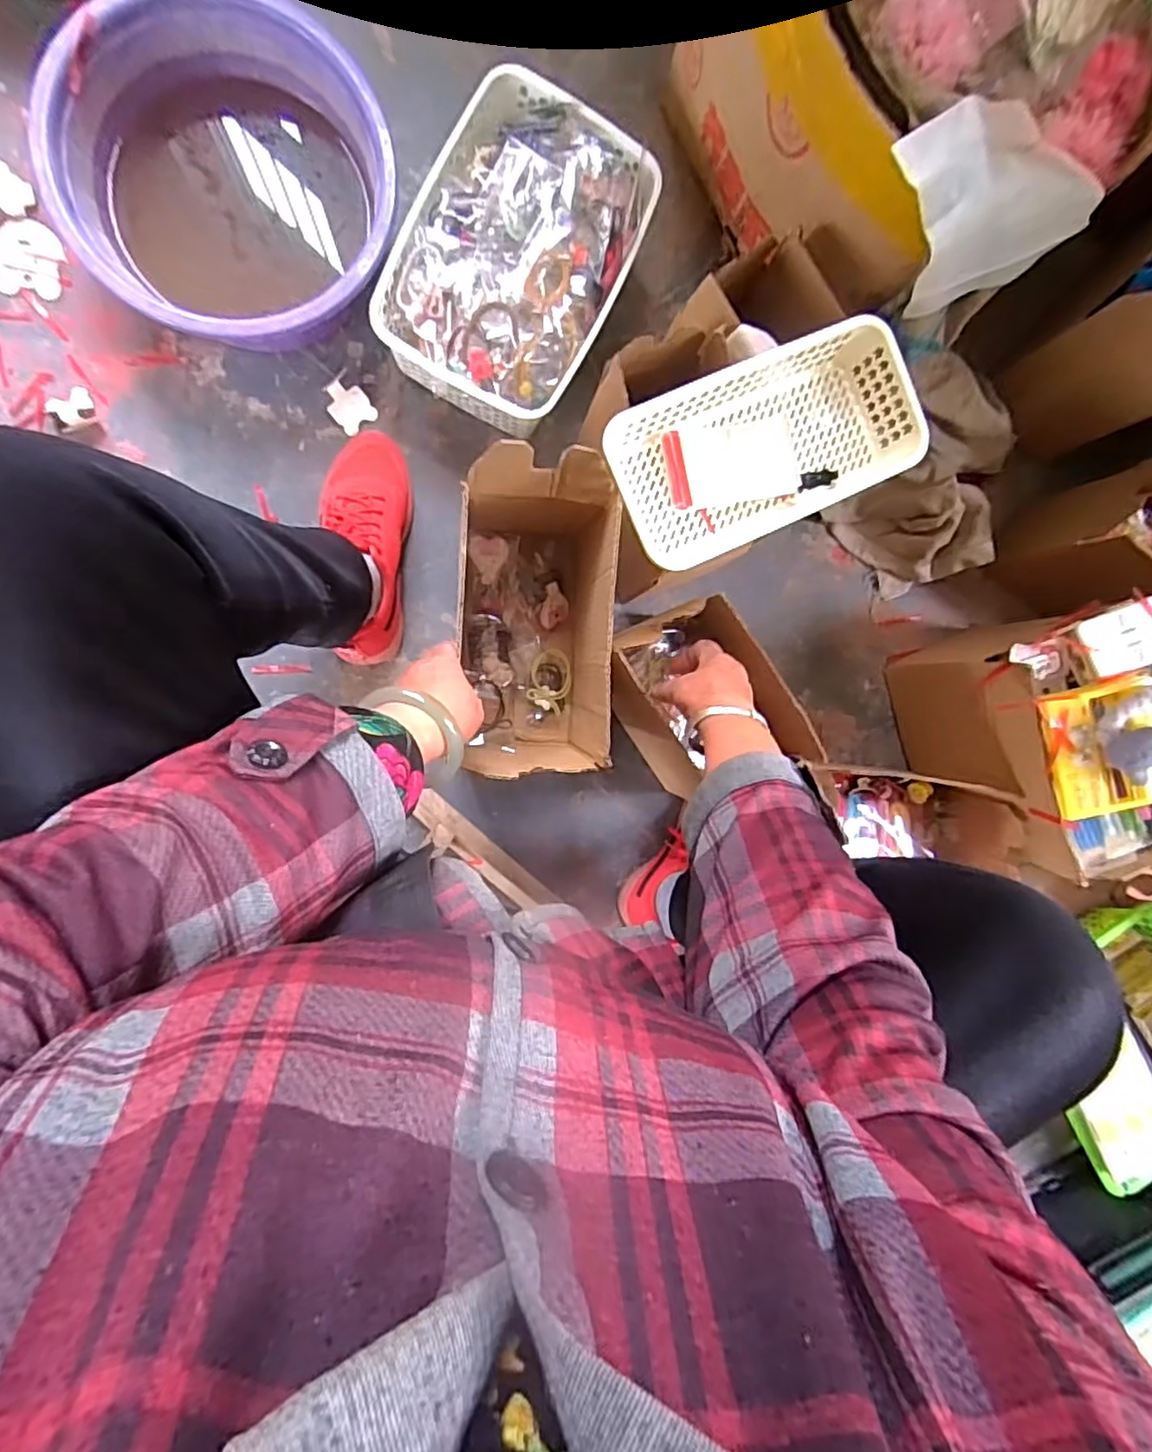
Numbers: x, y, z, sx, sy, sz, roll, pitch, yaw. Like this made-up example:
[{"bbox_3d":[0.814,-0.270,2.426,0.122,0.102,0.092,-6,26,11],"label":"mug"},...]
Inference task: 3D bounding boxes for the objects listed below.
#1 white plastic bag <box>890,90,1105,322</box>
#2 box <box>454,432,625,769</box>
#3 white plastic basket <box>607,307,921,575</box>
[{"bbox_3d":[0.332,-0.430,0.518,0.146,0.075,0.126,-33,98,-6],"label":"white plastic bag"},{"bbox_3d":[-0.041,-0.096,0.608,0.124,0.214,0.256,0,93,-9],"label":"box"},{"bbox_3d":[0.161,-0.237,0.541,0.249,0.047,0.132,-25,97,-7],"label":"white plastic basket"}]

